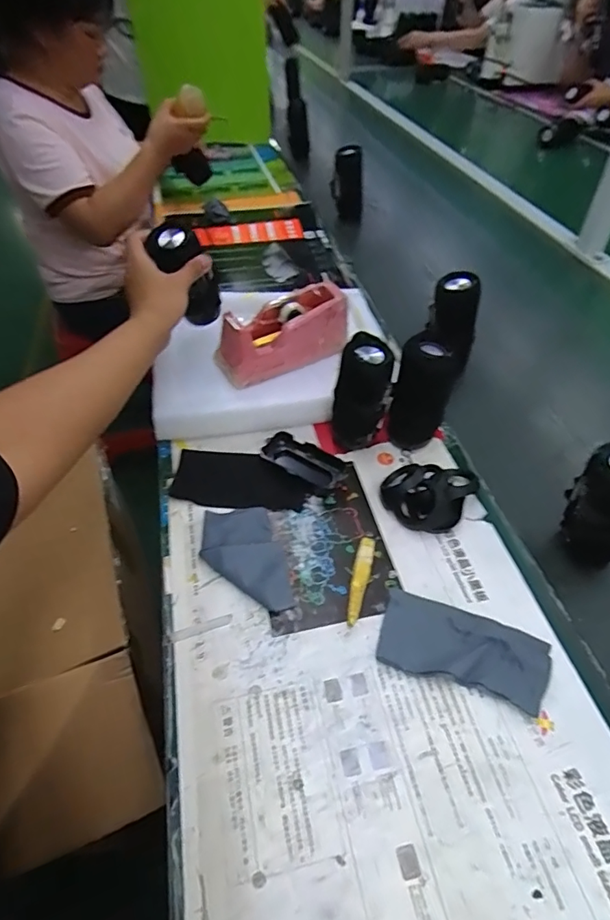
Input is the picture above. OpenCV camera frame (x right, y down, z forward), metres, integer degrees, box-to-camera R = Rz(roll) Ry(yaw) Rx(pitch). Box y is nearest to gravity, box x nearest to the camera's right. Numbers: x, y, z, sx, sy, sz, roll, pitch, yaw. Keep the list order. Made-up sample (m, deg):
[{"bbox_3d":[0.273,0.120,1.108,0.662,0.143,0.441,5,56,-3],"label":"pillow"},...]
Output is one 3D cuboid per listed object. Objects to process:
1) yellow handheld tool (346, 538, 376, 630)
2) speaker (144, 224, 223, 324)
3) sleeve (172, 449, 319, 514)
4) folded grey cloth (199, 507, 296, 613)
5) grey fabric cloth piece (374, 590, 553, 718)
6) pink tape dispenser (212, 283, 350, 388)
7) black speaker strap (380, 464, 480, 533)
[{"bbox_3d":[0.059,0.127,0.533,0.018,0.008,0.107,11,47,11],"label":"yellow handheld tool"},{"bbox_3d":[-0.165,-0.261,0.697,0.067,0.148,0.062,-5,64,10],"label":"speaker"},{"bbox_3d":[-0.080,0.026,0.627,0.175,0.012,0.083,5,46,6],"label":"sleeve"},{"bbox_3d":[-0.067,0.107,0.545,0.082,0.019,0.135,-14,47,-13],"label":"folded grey cloth"},{"bbox_3d":[0.151,0.180,0.476,0.153,0.014,0.076,15,48,14],"label":"grey fabric cloth piece"},{"bbox_3d":[-0.034,-0.189,0.742,0.203,0.088,0.078,-28,51,-24],"label":"pink tape dispenser"},{"bbox_3d":[0.148,0.039,0.582,0.109,0.039,0.083,3,46,4],"label":"black speaker strap"}]

